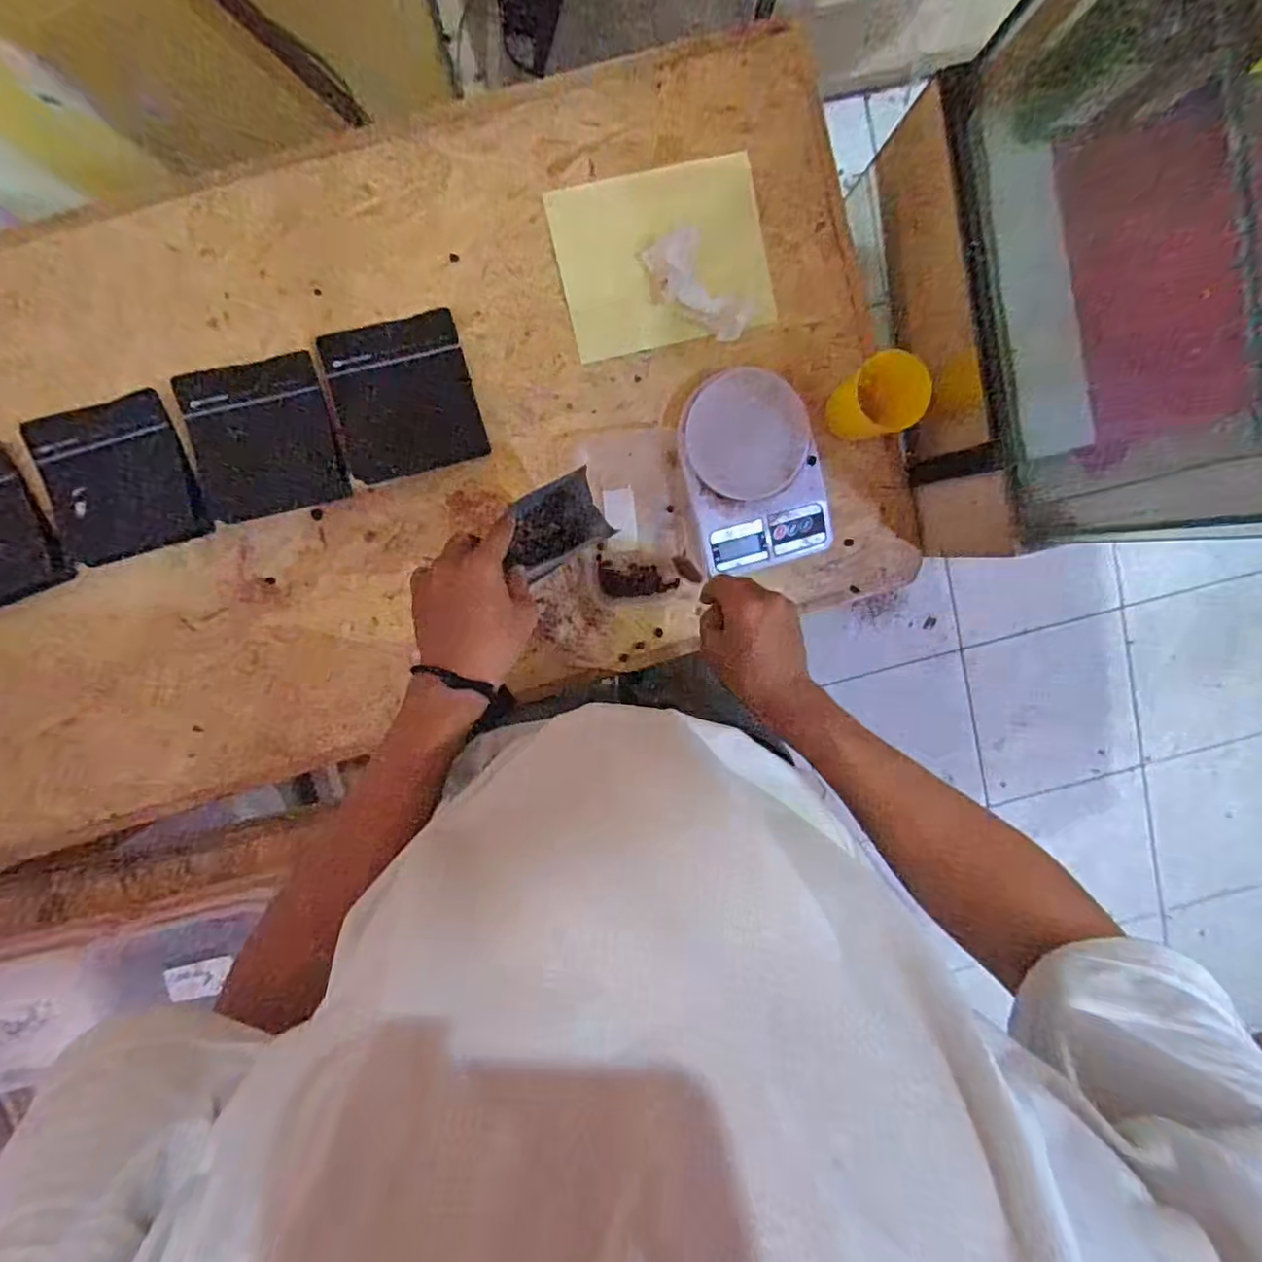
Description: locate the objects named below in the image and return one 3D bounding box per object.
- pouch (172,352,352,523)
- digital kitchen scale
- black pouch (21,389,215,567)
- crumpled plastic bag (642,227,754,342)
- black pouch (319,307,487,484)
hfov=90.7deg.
[{"bbox_3d":[-0.367,-0.192,0.622,0.140,0.009,0.139,-13,99,-3],"label":"pouch"},{"bbox_3d":[0.126,-0.163,0.644,0.138,0.036,0.195,-16,99,-3],"label":"digital kitchen scale"},{"bbox_3d":[-0.509,-0.150,0.619,0.135,0.006,0.143,-15,99,-3],"label":"black pouch"},{"bbox_3d":[0.065,-0.341,0.624,0.064,0.022,0.117,-43,99,2],"label":"crumpled plastic bag"},{"bbox_3d":[-0.228,-0.233,0.625,0.137,0.015,0.139,-15,99,-3],"label":"black pouch"}]

